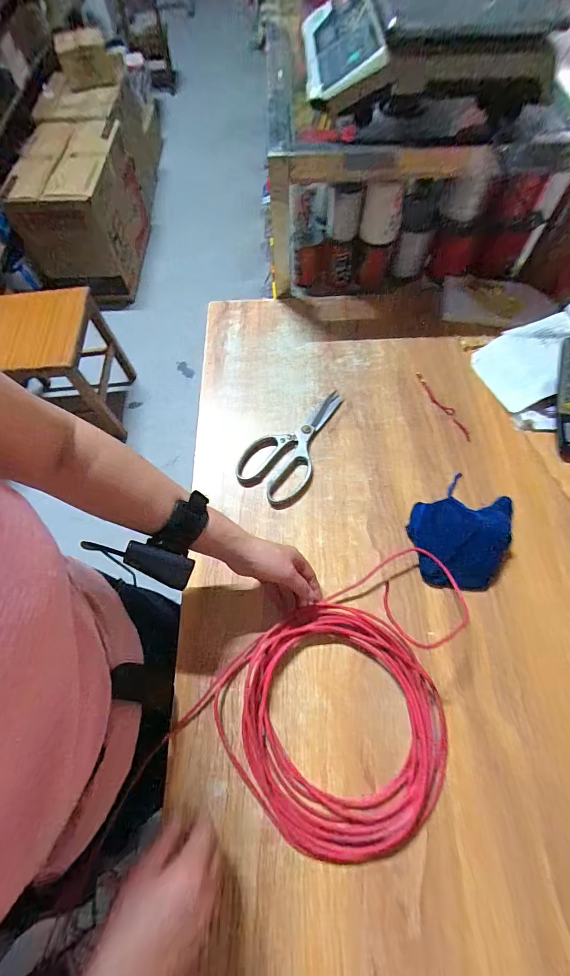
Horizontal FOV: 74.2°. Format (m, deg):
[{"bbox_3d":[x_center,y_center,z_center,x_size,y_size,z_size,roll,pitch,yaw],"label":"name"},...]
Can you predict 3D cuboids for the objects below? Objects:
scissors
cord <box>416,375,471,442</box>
[{"bbox_3d":[0.012,-0.076,0.596,0.107,0.011,0.223,24,67,13],"label":"scissors"},{"bbox_3d":[0.260,-0.136,0.619,0.018,0.005,0.150,-25,66,-10],"label":"cord"}]

